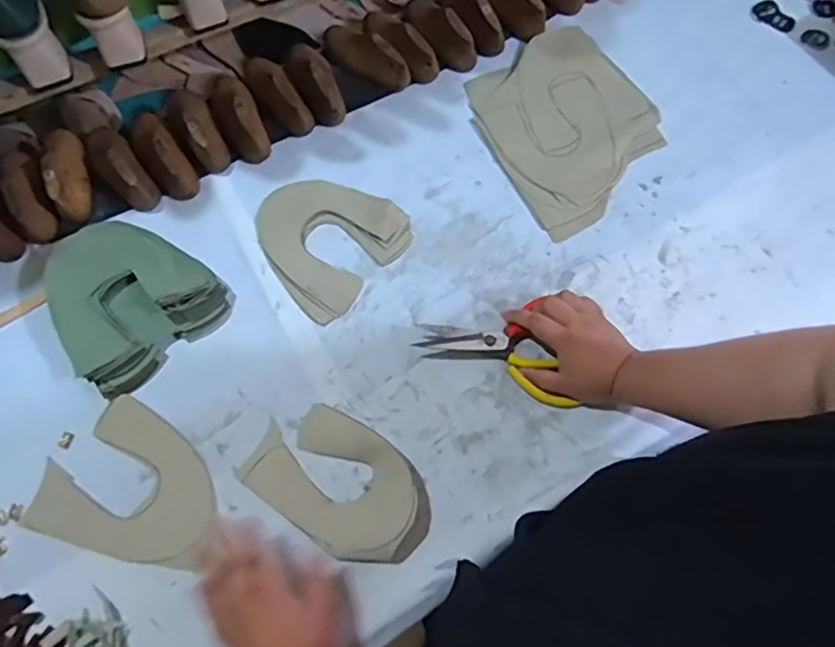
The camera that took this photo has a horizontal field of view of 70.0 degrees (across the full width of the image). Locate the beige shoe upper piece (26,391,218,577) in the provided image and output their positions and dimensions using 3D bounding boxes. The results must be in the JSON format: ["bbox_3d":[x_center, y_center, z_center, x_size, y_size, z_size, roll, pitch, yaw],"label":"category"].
[{"bbox_3d":[-0.297,0.164,0.630,0.186,0.006,0.148,16,71,6],"label":"beige shoe upper piece"}]

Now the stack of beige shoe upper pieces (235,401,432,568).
[{"bbox_3d":[-0.079,0.164,0.616,0.194,0.028,0.121,34,74,12],"label":"stack of beige shoe upper pieces"}]

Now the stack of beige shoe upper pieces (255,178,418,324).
[{"bbox_3d":[-0.112,-0.107,0.726,0.166,0.009,0.168,38,75,13],"label":"stack of beige shoe upper pieces"}]

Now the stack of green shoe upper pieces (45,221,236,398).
[{"bbox_3d":[-0.329,-0.036,0.676,0.171,0.049,0.181,-39,74,-13],"label":"stack of green shoe upper pieces"}]

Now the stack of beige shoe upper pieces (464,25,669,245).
[{"bbox_3d":[0.197,-0.265,0.779,0.221,0.013,0.269,-28,72,-9],"label":"stack of beige shoe upper pieces"}]

